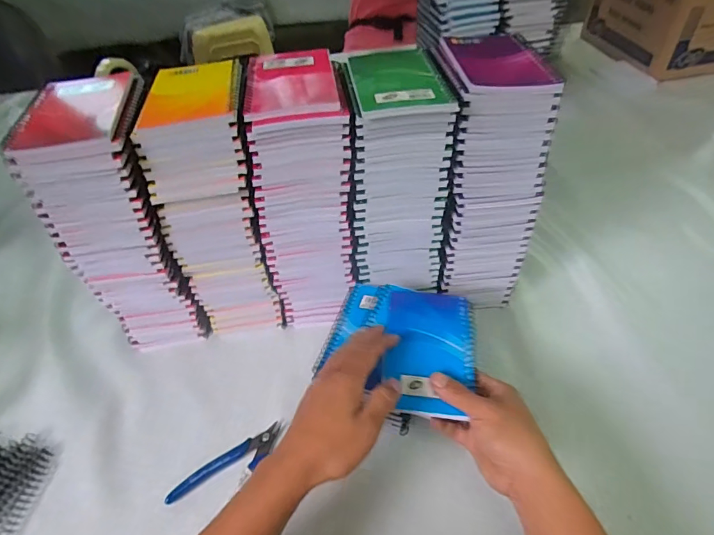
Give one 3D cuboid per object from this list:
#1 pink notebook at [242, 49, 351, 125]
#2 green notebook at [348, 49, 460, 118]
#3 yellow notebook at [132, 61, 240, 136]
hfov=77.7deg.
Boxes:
[{"bbox_3d":[-0.061,-0.173,0.414,0.082,0.007,0.136,-7,47,-4],"label":"pink notebook"},{"bbox_3d":[0.036,-0.171,0.406,0.079,0.009,0.122,-7,47,-3],"label":"green notebook"},{"bbox_3d":[-0.149,-0.163,0.406,0.083,0.006,0.119,-8,47,-4],"label":"yellow notebook"}]

